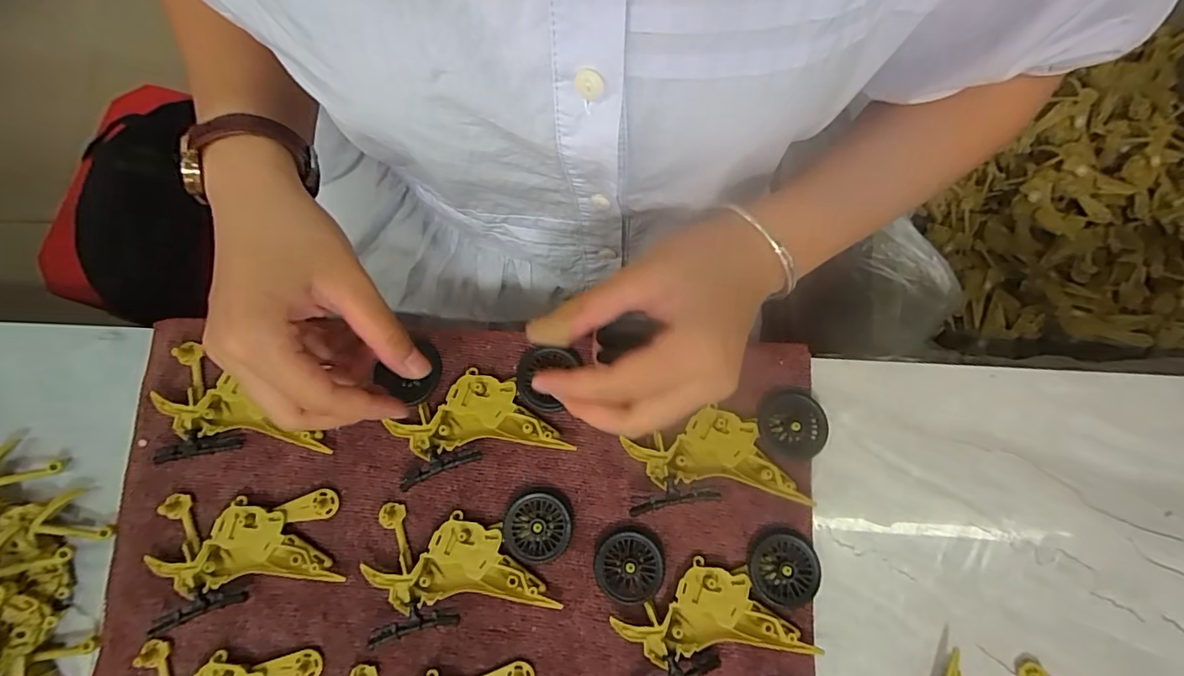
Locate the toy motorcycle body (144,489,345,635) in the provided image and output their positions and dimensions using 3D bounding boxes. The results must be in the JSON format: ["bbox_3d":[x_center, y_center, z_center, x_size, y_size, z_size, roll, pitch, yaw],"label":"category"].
[{"bbox_3d":[-0.191,0.117,0.287,0.096,0.013,0.061,-7,78,0],"label":"toy motorcycle body"}]

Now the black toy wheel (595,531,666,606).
[{"bbox_3d":[0.021,0.124,0.281,0.035,0.011,0.037,0,78,1],"label":"black toy wheel"}]

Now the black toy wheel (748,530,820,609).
[{"bbox_3d":[0.103,0.125,0.281,0.036,0.009,0.037,0,78,1],"label":"black toy wheel"}]

